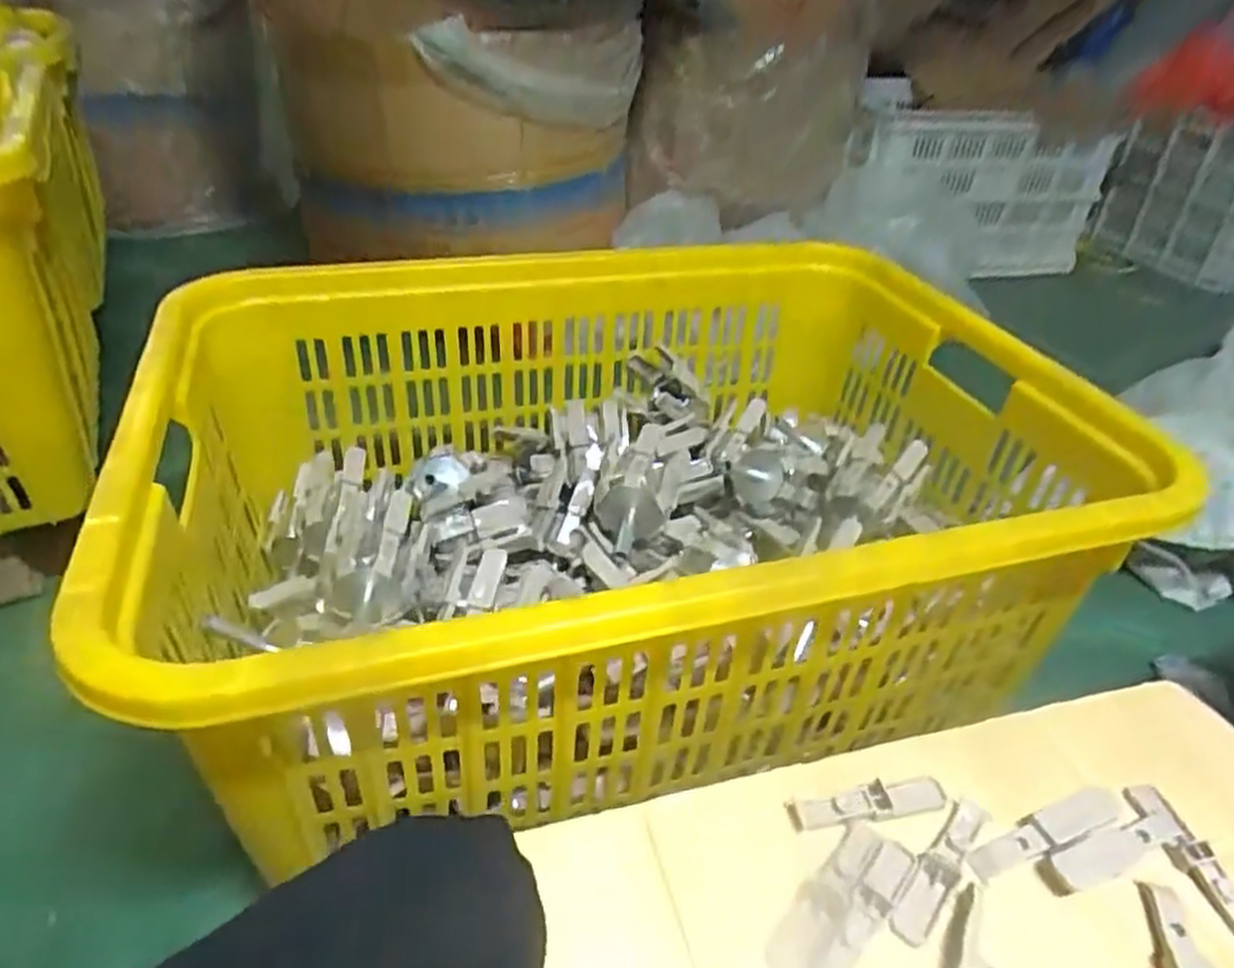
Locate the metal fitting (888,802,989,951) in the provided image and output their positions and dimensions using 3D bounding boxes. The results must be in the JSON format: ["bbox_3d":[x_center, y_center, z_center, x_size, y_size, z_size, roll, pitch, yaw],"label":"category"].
[{"bbox_3d":[0.184,0.219,0.451,0.020,0.008,0.103,29,42,29],"label":"metal fitting"}]

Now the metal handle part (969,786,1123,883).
[{"bbox_3d":[0.250,0.207,0.464,0.105,0.018,0.021,-11,39,-21],"label":"metal handle part"}]

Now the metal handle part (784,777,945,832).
[{"bbox_3d":[0.153,0.194,0.480,0.098,0.007,0.022,-5,37,-13],"label":"metal handle part"}]

